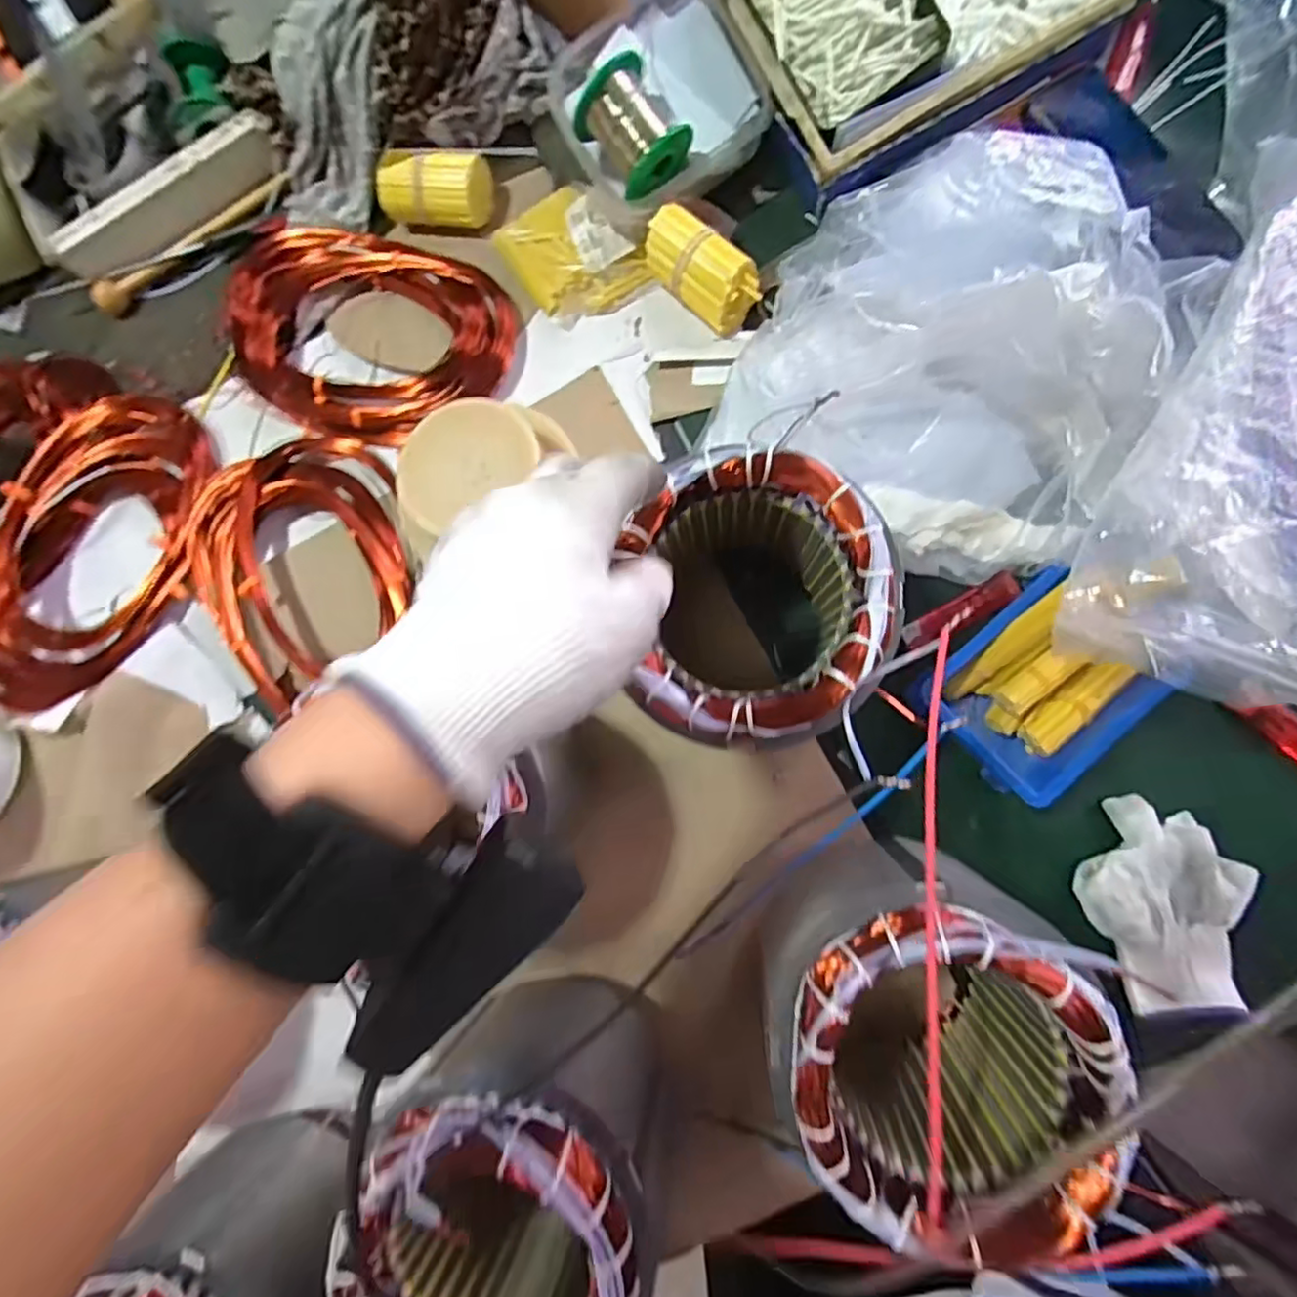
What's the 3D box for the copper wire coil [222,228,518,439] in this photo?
[{"bbox_3d":[-0.222,-0.244,0.490,0.223,0.031,0.155,24,89,8],"label":"copper wire coil"}]

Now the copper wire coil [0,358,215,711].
[{"bbox_3d":[-0.500,-0.099,0.508,0.276,0.036,0.265,0,86,6],"label":"copper wire coil"}]

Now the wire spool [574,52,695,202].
[{"bbox_3d":[-0.011,-0.352,0.426,0.056,0.044,0.076,-39,94,23],"label":"wire spool"}]

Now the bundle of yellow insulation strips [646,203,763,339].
[{"bbox_3d":[0.040,-0.268,0.448,0.090,0.041,0.049,45,92,8],"label":"bundle of yellow insulation strips"}]

